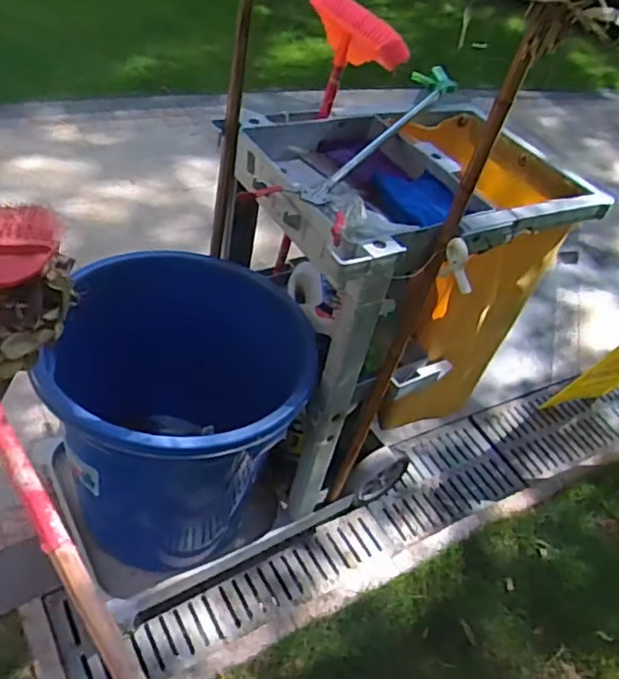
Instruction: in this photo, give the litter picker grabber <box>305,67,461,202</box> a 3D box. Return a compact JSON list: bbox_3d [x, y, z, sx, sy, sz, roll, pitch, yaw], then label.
[{"bbox_3d":[0.177,-0.430,1.197,0.108,0.036,0.715,23,44,11],"label":"litter picker grabber"}]

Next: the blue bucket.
[{"bbox_3d":[-0.262,0.188,1.253,0.512,0.580,0.459,8,43,-5],"label":"blue bucket"}]

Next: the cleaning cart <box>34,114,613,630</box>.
[{"bbox_3d":[-0.015,0.023,1.322,1.102,0.911,0.500,-19,52,-30],"label":"cleaning cart"}]

